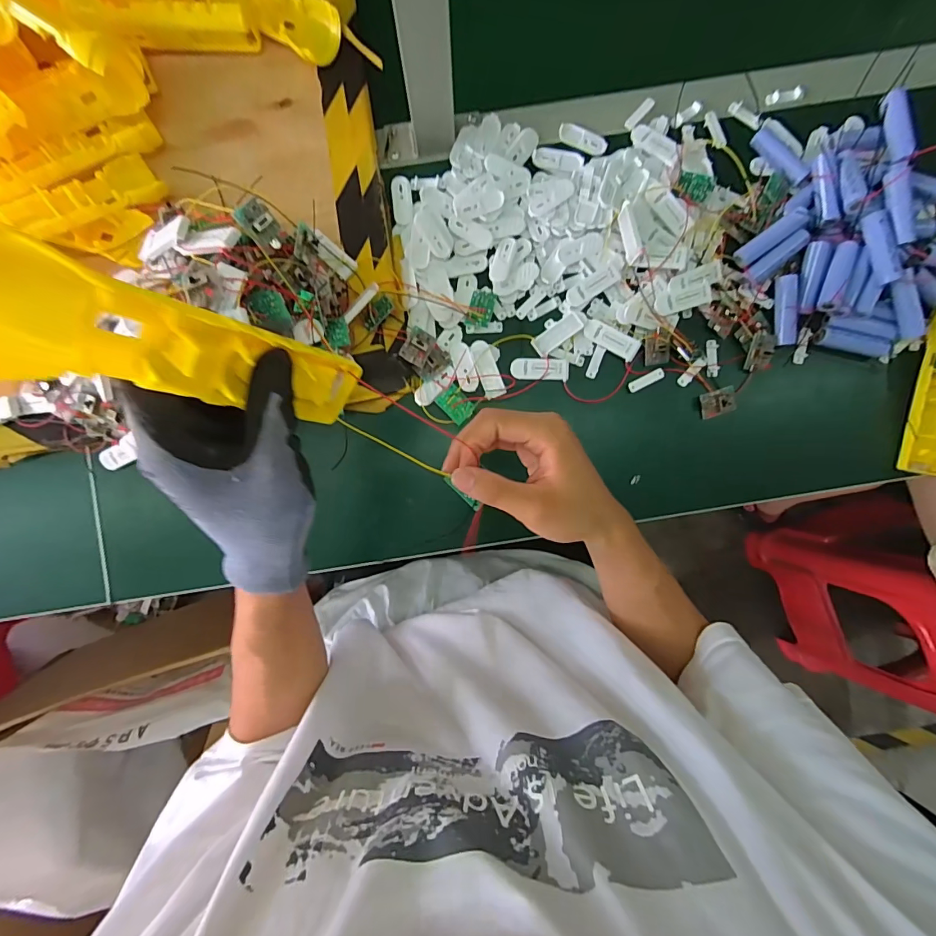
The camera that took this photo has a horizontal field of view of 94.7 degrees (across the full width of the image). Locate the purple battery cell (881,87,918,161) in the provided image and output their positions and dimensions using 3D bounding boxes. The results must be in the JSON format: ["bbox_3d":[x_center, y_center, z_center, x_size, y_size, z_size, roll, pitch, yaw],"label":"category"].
[{"bbox_3d":[0.412,-0.329,0.413,0.017,0.017,0.076,3,79,-2],"label":"purple battery cell"}]

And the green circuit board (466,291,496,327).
[{"bbox_3d":[0.013,-0.159,0.428,0.024,0.008,0.035,16,92,-2],"label":"green circuit board"}]

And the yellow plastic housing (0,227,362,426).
[{"bbox_3d":[-0.118,-0.046,0.195,0.031,0.163,0.051,10,93,37],"label":"yellow plastic housing"}]

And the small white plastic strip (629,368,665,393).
[{"bbox_3d":[0.182,-0.089,0.437,0.038,0.008,0.011,-27,93,0],"label":"small white plastic strip"}]

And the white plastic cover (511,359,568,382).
[{"bbox_3d":[0.073,-0.099,0.432,0.058,0.008,0.023,3,93,-2],"label":"white plastic cover"}]

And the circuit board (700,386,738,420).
[{"bbox_3d":[0.253,-0.066,0.434,0.033,0.005,0.025,-17,95,16],"label":"circuit board"}]

